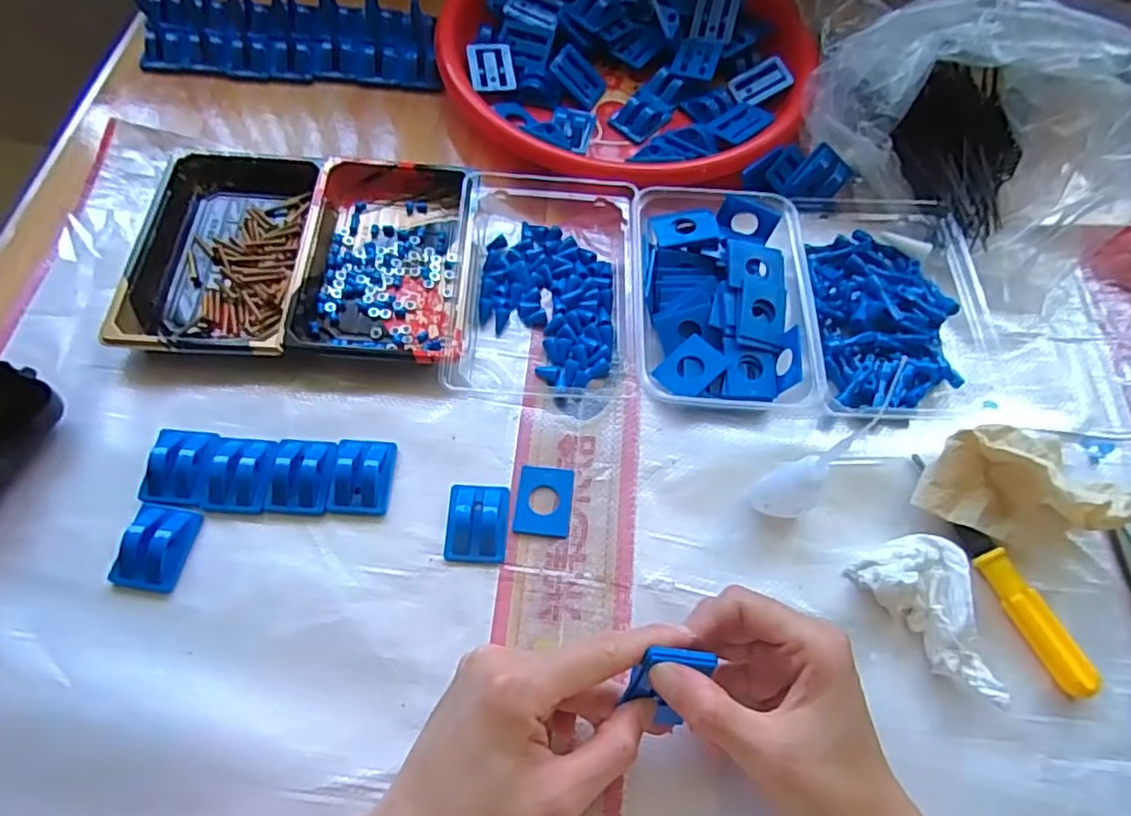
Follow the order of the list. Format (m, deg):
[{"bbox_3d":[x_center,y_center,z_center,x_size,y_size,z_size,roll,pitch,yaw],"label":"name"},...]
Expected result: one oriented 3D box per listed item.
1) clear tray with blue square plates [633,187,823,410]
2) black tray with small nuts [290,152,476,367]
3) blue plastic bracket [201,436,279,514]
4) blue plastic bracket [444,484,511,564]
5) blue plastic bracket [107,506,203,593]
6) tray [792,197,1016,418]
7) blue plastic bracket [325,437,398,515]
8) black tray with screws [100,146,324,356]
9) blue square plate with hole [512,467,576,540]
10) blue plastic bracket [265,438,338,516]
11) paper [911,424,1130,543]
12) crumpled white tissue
[{"bbox_3d":[0.100,-0.077,0.434,0.107,0.034,0.157,3,63,-2],"label":"clear tray with blue square plates"},{"bbox_3d":[-0.118,-0.103,0.437,0.108,0.030,0.160,3,63,-2],"label":"black tray with small nuts"},{"bbox_3d":[-0.184,0.036,0.373,0.036,0.014,0.045,3,63,-2],"label":"blue plastic bracket"},{"bbox_3d":[-0.050,0.065,0.374,0.034,0.010,0.044,3,63,-2],"label":"blue plastic bracket"},{"bbox_3d":[-0.220,0.073,0.350,0.033,0.011,0.044,9,63,1],"label":"blue plastic bracket"},{"bbox_3d":[0.227,-0.078,0.446,0.128,0.033,0.177,0,63,-4],"label":"tray"},{"bbox_3d":[-0.118,0.037,0.380,0.033,0.016,0.045,3,63,-2],"label":"blue plastic bracket"},{"bbox_3d":[-0.226,-0.107,0.438,0.108,0.022,0.166,3,63,-2],"label":"black tray with screws"},{"bbox_3d":[-0.012,0.054,0.384,0.032,0.004,0.041,7,63,0],"label":"blue square plate with hole"},{"bbox_3d":[-0.150,0.037,0.375,0.035,0.013,0.043,4,63,-1],"label":"blue plastic bracket"},{"bbox_3d":[0.259,0.038,0.375,0.112,0.053,0.065,6,63,0],"label":"paper"},{"bbox_3d":[0.203,0.109,0.351,0.052,0.028,0.087,-27,68,-16],"label":"crumpled white tissue"}]

